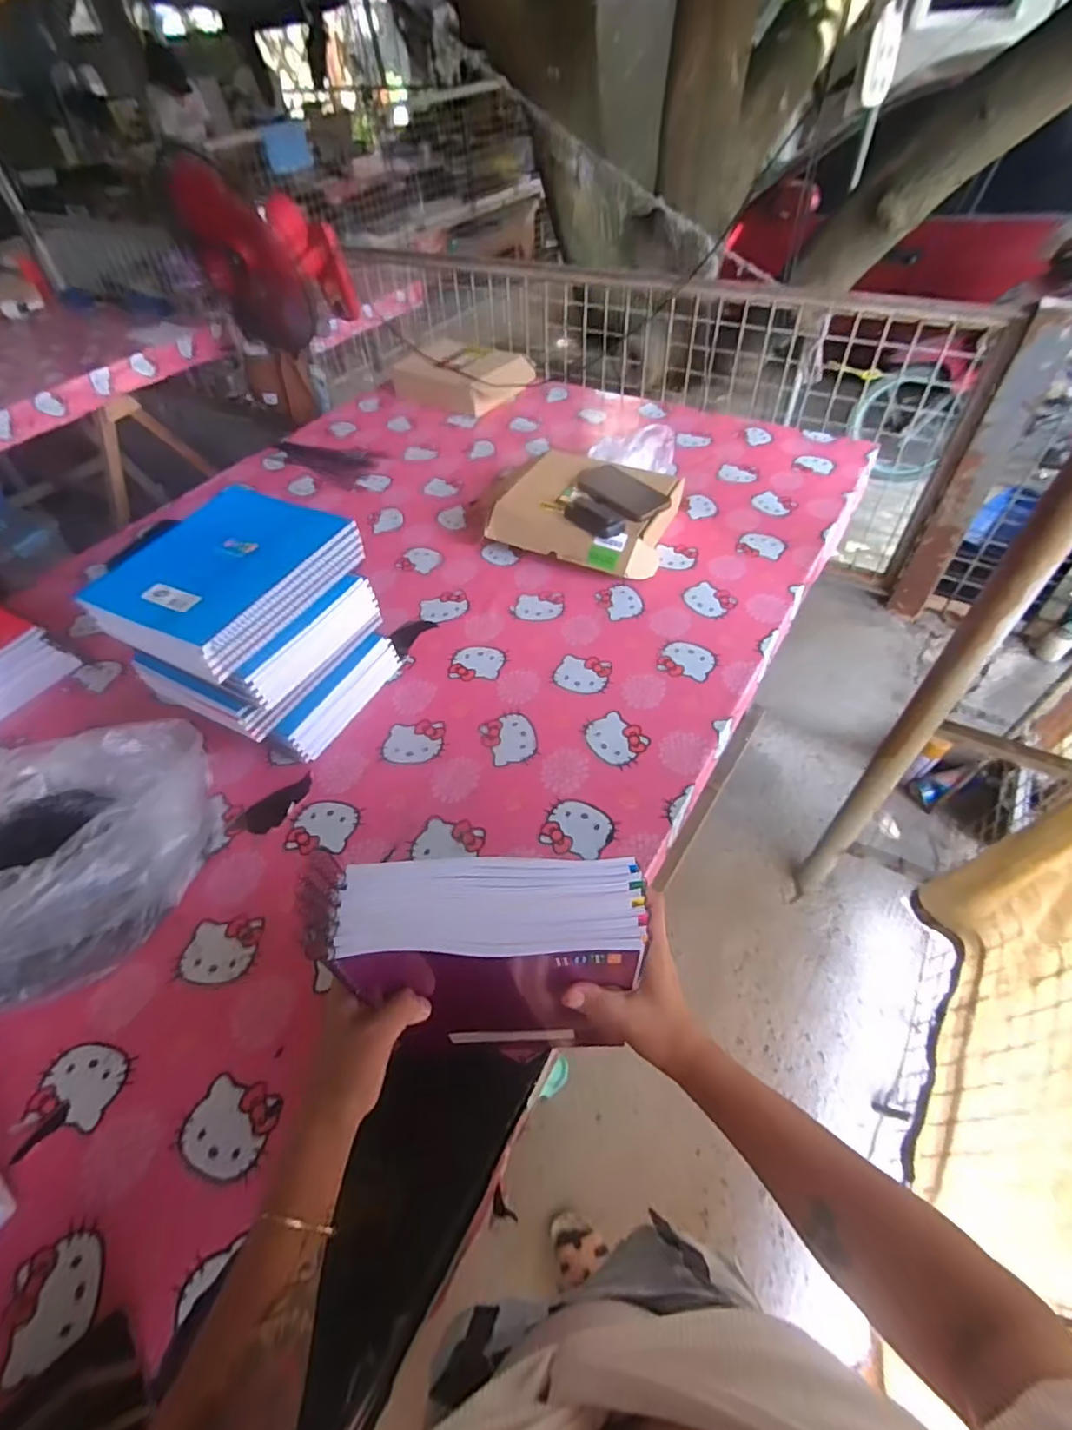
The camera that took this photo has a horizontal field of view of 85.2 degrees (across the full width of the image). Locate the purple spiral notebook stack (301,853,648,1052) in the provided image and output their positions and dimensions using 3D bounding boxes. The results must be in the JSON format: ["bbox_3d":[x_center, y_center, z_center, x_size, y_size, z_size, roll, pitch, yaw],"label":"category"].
[{"bbox_3d":[-0.029,0.200,0.470,0.213,0.258,0.068,-2,49,4],"label":"purple spiral notebook stack"}]

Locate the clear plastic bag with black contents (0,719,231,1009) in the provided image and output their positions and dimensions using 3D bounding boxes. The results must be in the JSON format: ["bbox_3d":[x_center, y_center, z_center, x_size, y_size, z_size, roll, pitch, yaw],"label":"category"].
[{"bbox_3d":[-0.511,0.147,0.638,0.269,0.154,0.269,-15,50,-7],"label":"clear plastic bag with black contents"}]

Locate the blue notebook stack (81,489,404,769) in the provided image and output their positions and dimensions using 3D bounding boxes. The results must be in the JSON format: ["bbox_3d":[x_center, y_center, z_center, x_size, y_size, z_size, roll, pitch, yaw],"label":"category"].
[{"bbox_3d":[-0.360,-0.109,0.784,0.233,0.241,0.255,20,54,21],"label":"blue notebook stack"}]

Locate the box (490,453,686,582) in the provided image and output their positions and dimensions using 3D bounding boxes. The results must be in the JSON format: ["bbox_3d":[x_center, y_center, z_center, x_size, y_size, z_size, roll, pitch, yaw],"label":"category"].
[{"bbox_3d":[0.096,-0.377,1.059,0.325,0.095,0.281,20,54,21],"label":"box"}]

